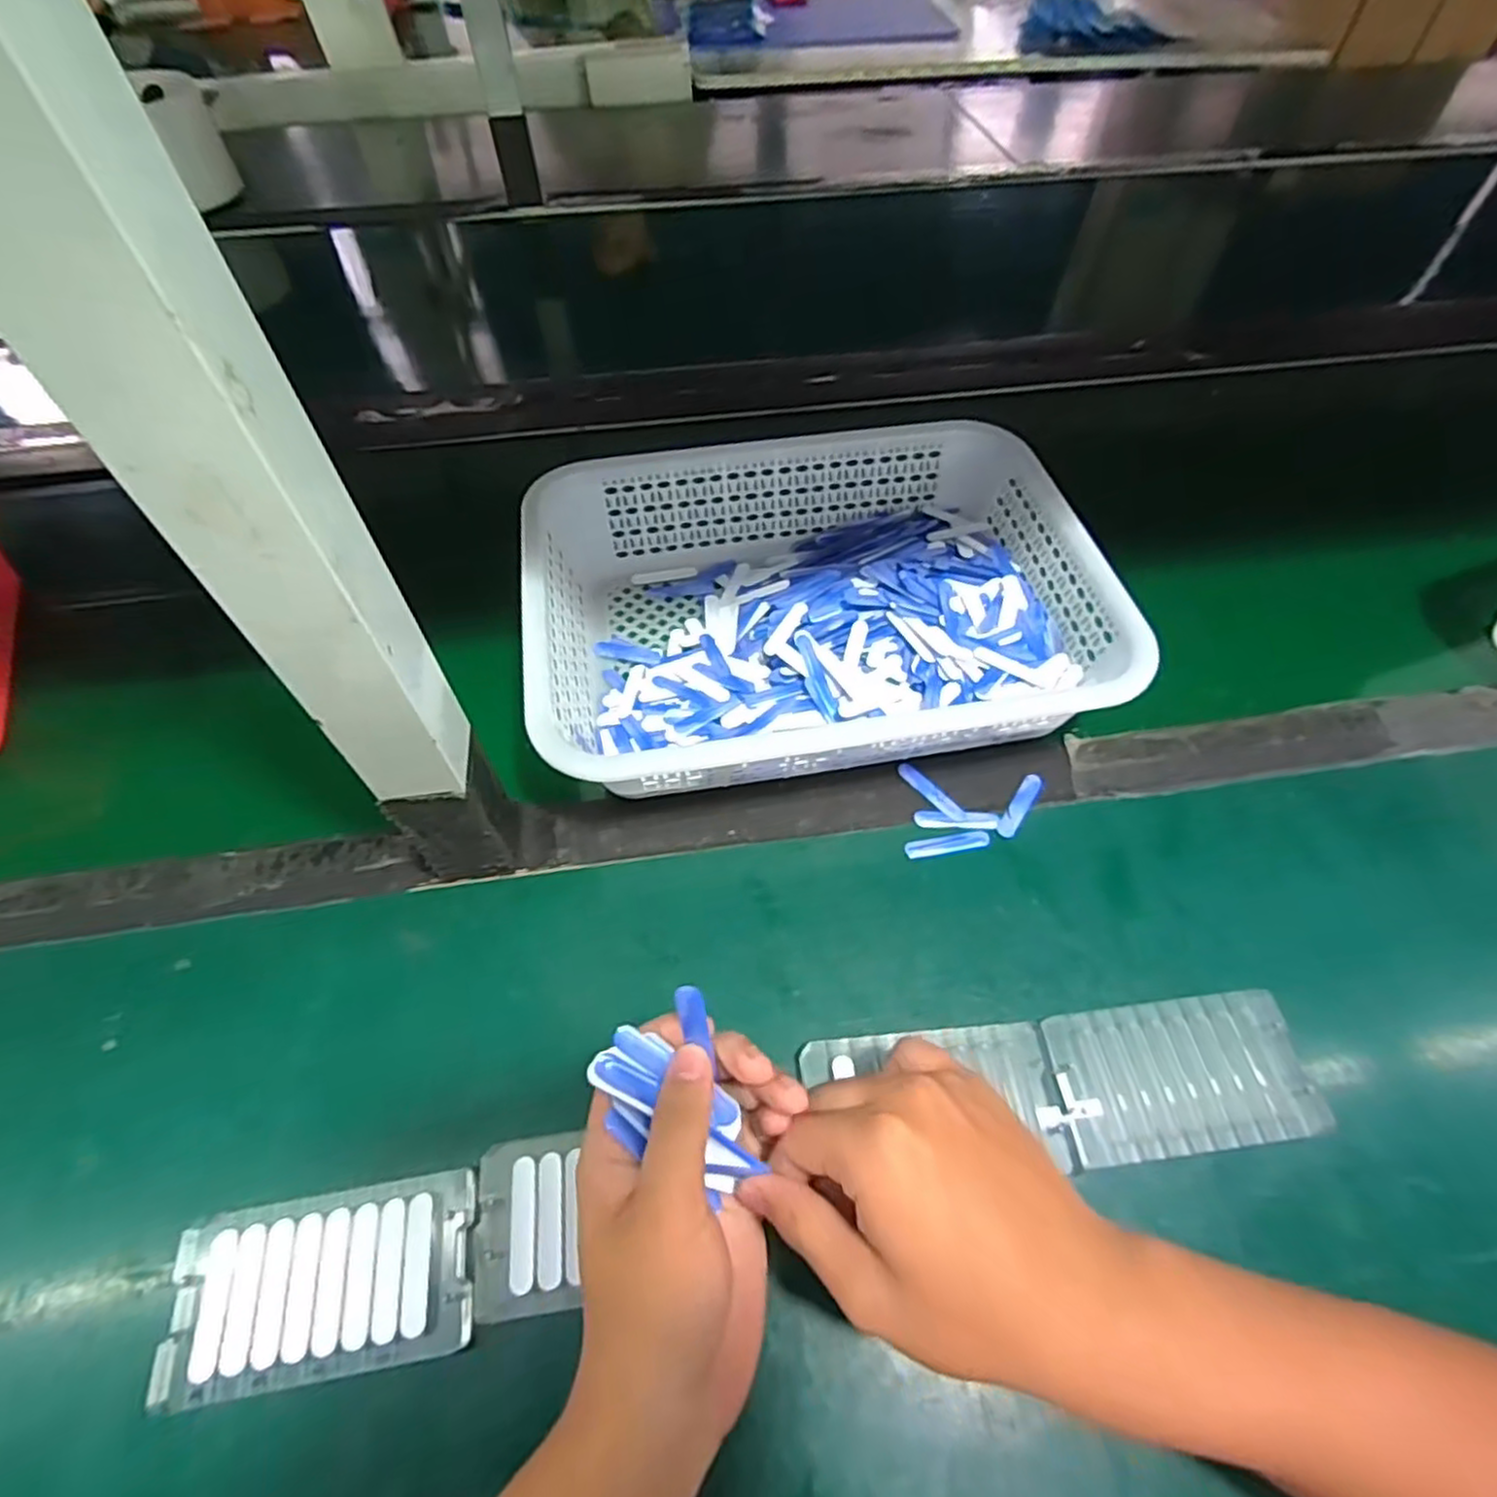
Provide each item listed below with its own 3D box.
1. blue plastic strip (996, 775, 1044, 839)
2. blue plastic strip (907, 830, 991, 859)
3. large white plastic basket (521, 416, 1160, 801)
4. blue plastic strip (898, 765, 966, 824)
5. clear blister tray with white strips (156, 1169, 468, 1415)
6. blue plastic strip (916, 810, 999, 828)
[{"bbox_3d":[0.167,0.034,0.446,0.013,0.004,0.050,31,62,19],"label":"blue plastic strip"},{"bbox_3d":[0.119,0.056,0.432,0.051,0.004,0.012,-9,57,-5],"label":"blue plastic strip"},{"bbox_3d":[0.040,-0.099,0.494,0.349,0.081,0.244,-8,57,-5],"label":"large white plastic basket"},{"bbox_3d":[0.113,0.027,0.452,0.010,0.004,0.051,-34,62,-21],"label":"blue plastic strip"},{"bbox_3d":[-0.183,0.230,0.315,0.122,0.014,0.066,-8,57,-5],"label":"clear blister tray with white strips"},{"bbox_3d":[0.126,0.042,0.439,0.049,0.004,0.011,1,56,2],"label":"blue plastic strip"}]

